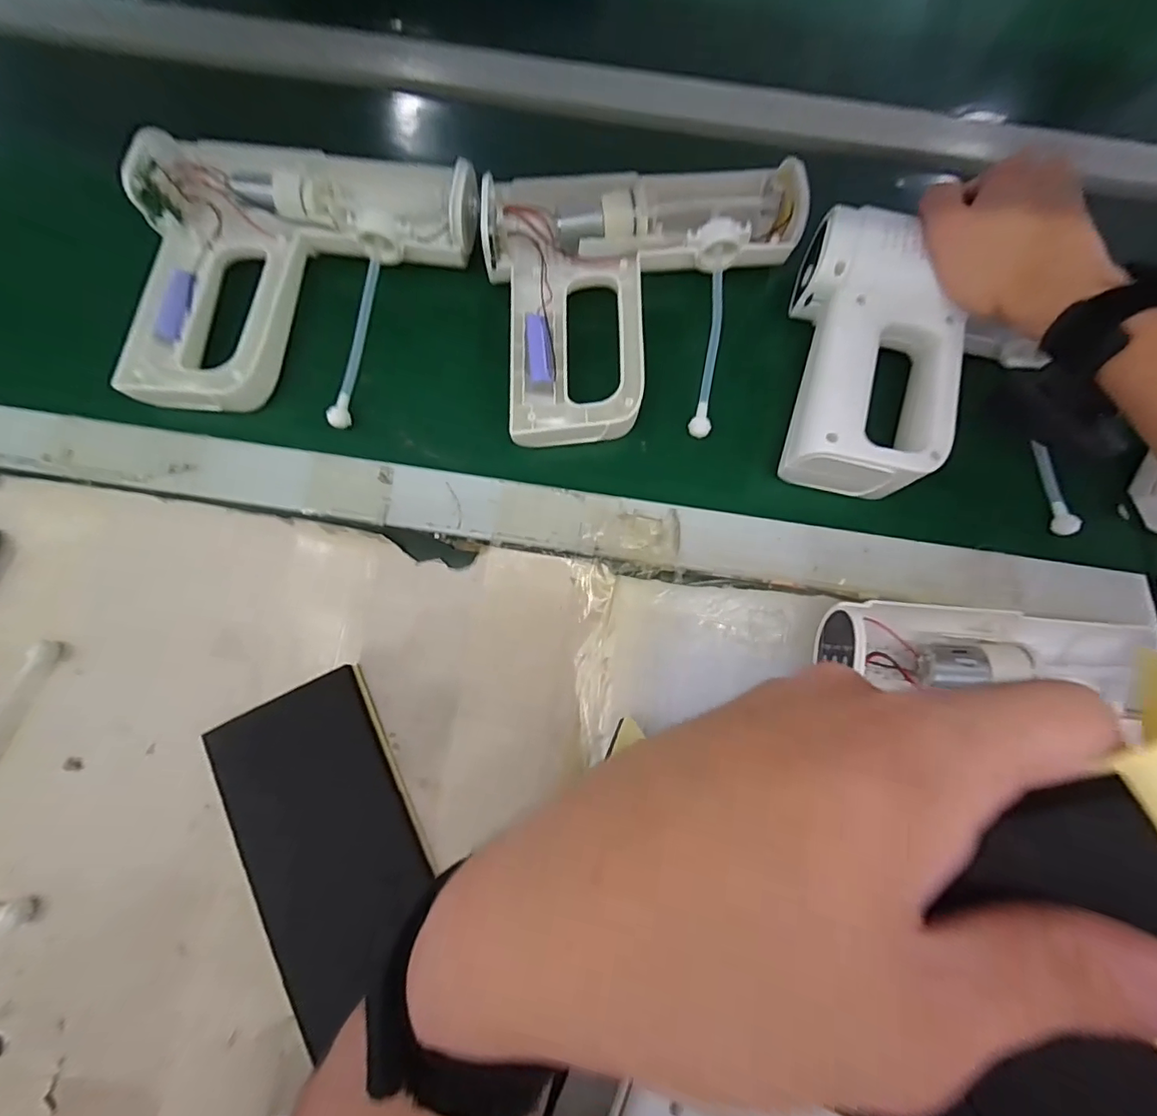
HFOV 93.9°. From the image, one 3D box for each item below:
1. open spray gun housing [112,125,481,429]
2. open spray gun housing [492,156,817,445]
[{"bbox_3d":[-0.178,-0.202,0.369,0.214,0.061,0.211,1,78,1],"label":"open spray gun housing"},{"bbox_3d":[0.048,-0.177,0.360,0.205,0.039,0.190,-5,78,-1],"label":"open spray gun housing"}]

